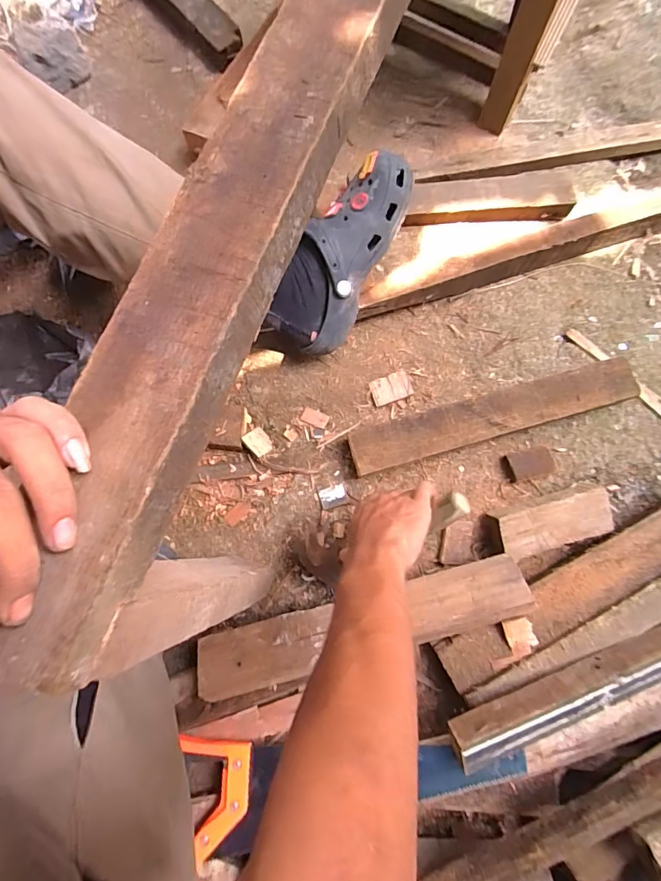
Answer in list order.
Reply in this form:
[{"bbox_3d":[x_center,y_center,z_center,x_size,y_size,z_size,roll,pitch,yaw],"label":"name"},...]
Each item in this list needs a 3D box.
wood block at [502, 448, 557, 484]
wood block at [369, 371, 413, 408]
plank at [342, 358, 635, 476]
[{"bbox_3d":[0.267,0.033,0.601,0.060,0.022,0.039,-10,78,-2],"label":"wood block"},{"bbox_3d":[0.085,-0.073,0.635,0.055,0.007,0.038,-20,79,-4],"label":"wood block"},{"bbox_3d":[0.218,-0.033,0.607,0.382,0.044,0.062,-16,79,-3],"label":"plank"}]

